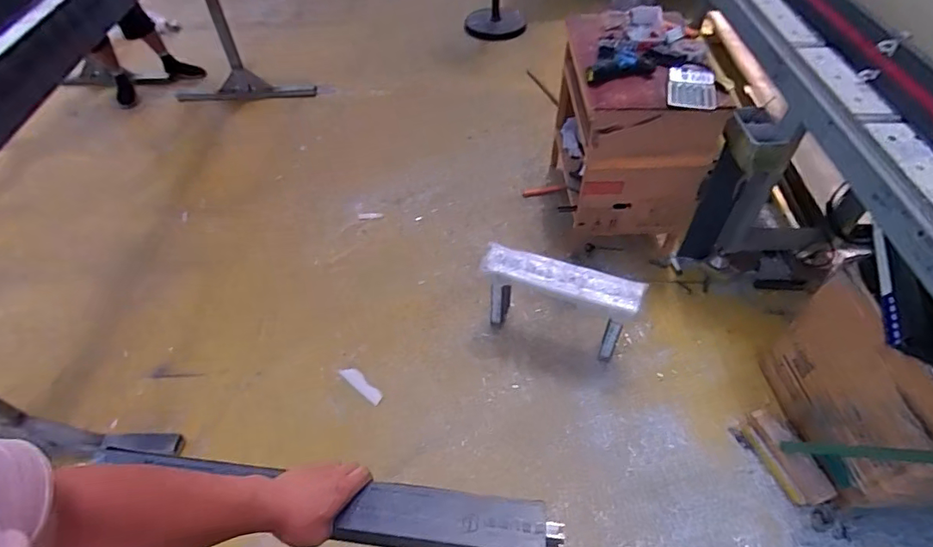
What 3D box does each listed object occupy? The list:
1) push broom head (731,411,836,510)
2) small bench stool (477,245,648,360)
[{"bbox_3d":[0.919,0.534,1.433,0.096,0.100,0.265,-18,51,-12],"label":"push broom head"},{"bbox_3d":[0.308,0.099,1.678,0.492,0.334,0.137,17,54,14],"label":"small bench stool"}]

